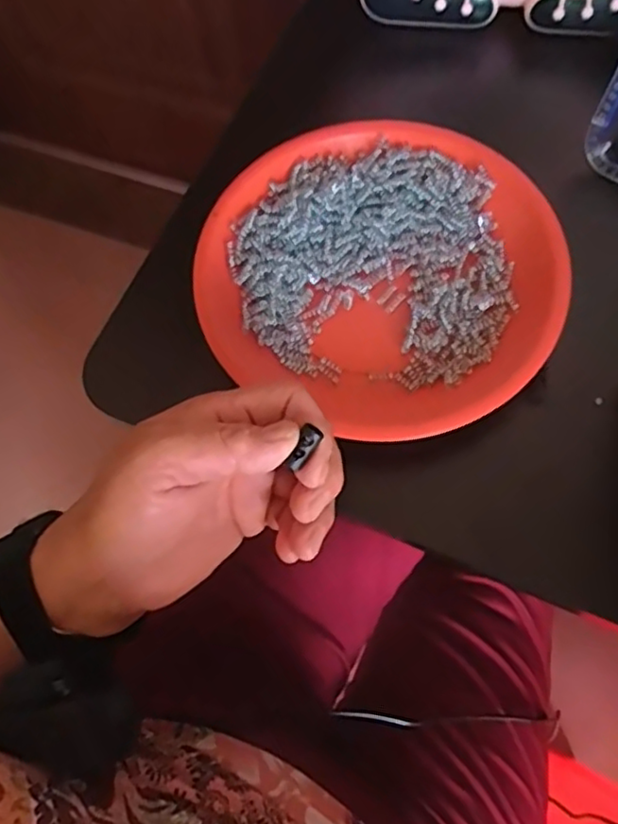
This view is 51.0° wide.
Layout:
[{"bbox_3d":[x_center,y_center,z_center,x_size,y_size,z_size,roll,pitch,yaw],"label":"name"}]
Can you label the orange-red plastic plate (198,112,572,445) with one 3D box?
[{"bbox_3d":[0.043,-0.079,0.360,0.186,0.029,0.186,-1,68,2],"label":"orange-red plastic plate"}]

